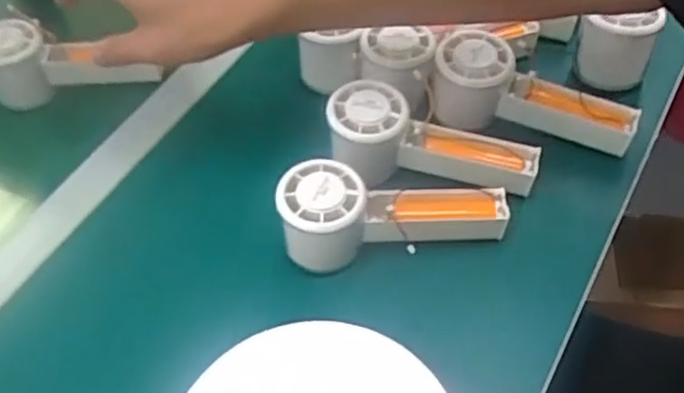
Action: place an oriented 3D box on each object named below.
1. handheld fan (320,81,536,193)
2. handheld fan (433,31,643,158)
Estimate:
[{"bbox_3d":[0.061,-0.034,0.486,0.153,0.054,0.066,15,56,-1],"label":"handheld fan"},{"bbox_3d":[0.143,-0.071,0.504,0.152,0.071,0.055,15,57,15],"label":"handheld fan"}]

